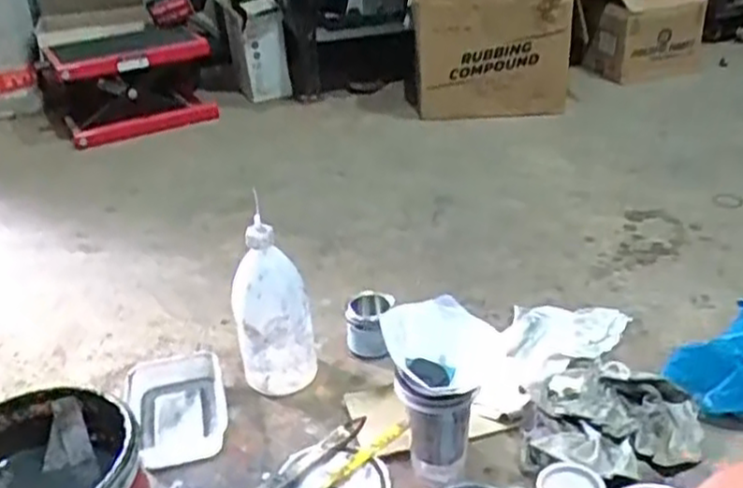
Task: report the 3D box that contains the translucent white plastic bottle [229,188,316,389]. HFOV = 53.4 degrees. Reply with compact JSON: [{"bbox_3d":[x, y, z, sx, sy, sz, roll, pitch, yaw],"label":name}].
[{"bbox_3d":[-0.123,0.091,0.939,0.098,0.229,0.097,-8,30,-9],"label":"translucent white plastic bottle"}]

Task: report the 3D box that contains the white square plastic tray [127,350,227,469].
[{"bbox_3d":[-0.249,0.207,0.949,0.117,0.033,0.187,-11,31,-14],"label":"white square plastic tray"}]

